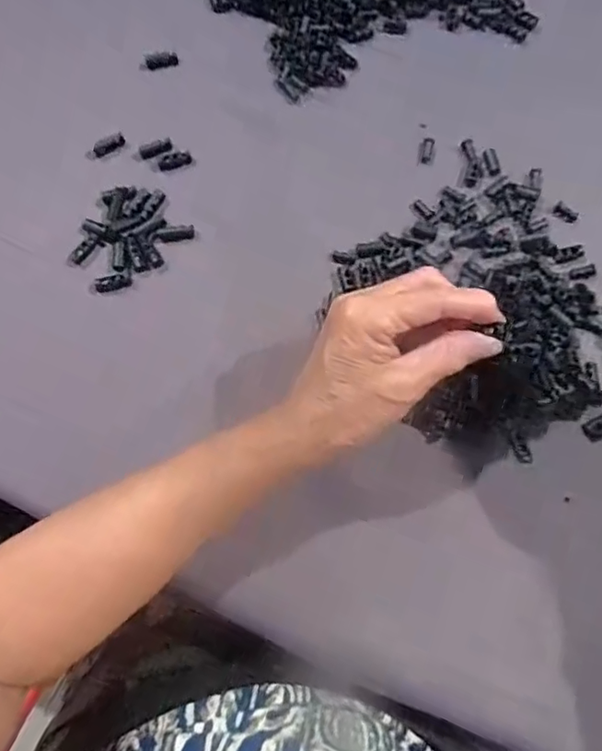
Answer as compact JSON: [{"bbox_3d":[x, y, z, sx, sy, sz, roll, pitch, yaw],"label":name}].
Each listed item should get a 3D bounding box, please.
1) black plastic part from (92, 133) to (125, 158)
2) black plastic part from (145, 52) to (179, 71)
[{"bbox_3d":[-0.143,-0.171,0.416,0.025,0.010,0.006,-38,77,-9],"label":"black plastic part"},{"bbox_3d":[-0.108,-0.245,0.436,0.025,0.006,0.012,-13,74,-2],"label":"black plastic part"}]

